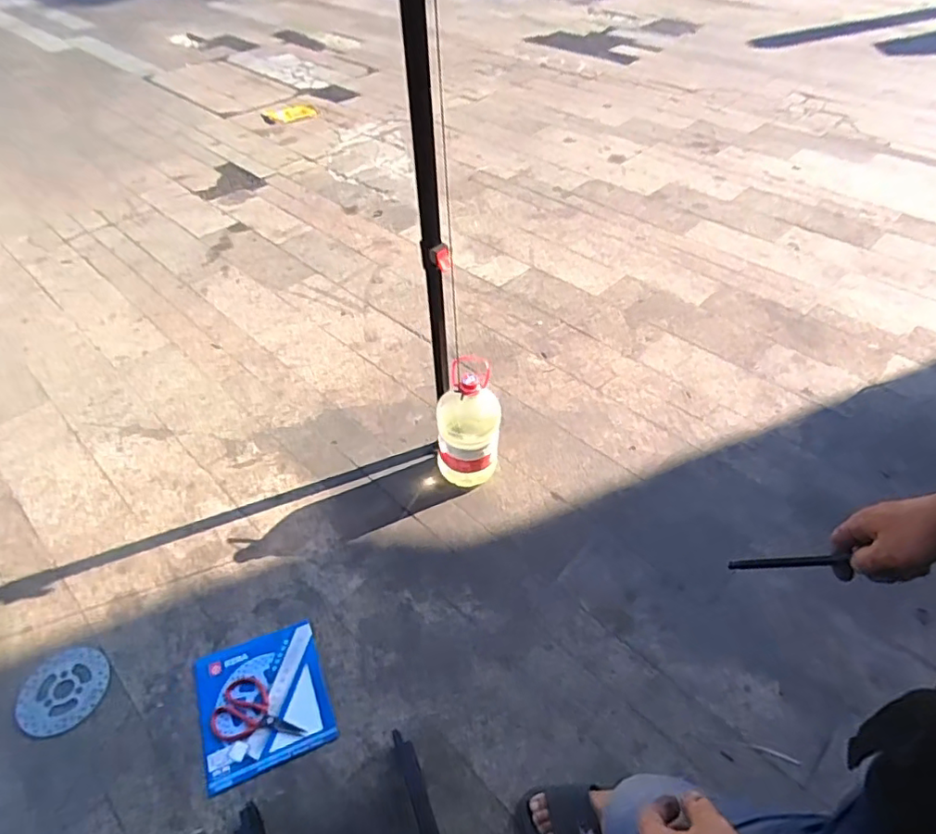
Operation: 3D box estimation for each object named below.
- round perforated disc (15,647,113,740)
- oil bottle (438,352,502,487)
[{"bbox_3d":[-0.823,0.555,1.177,0.159,0.007,0.172,-1,46,1],"label":"round perforated disc"},{"bbox_3d":[0.000,0.022,1.439,0.150,0.351,0.160,-2,46,0],"label":"oil bottle"}]

